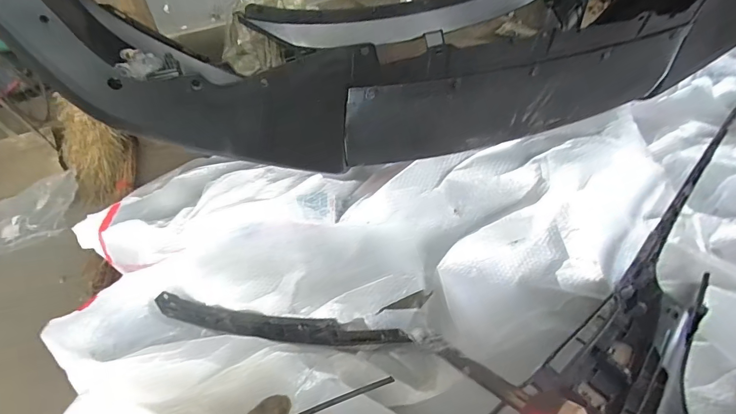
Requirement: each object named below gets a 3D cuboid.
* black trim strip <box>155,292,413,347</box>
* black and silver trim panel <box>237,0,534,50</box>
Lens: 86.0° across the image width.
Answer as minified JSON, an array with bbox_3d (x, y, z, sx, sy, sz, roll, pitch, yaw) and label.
[{"bbox_3d":[-0.202,0.262,0.869,0.563,0.056,0.058,4,45,10],"label":"black trim strip"},{"bbox_3d":[0.165,-0.581,1.165,0.993,0.154,0.117,-18,45,-13],"label":"black and silver trim panel"}]

